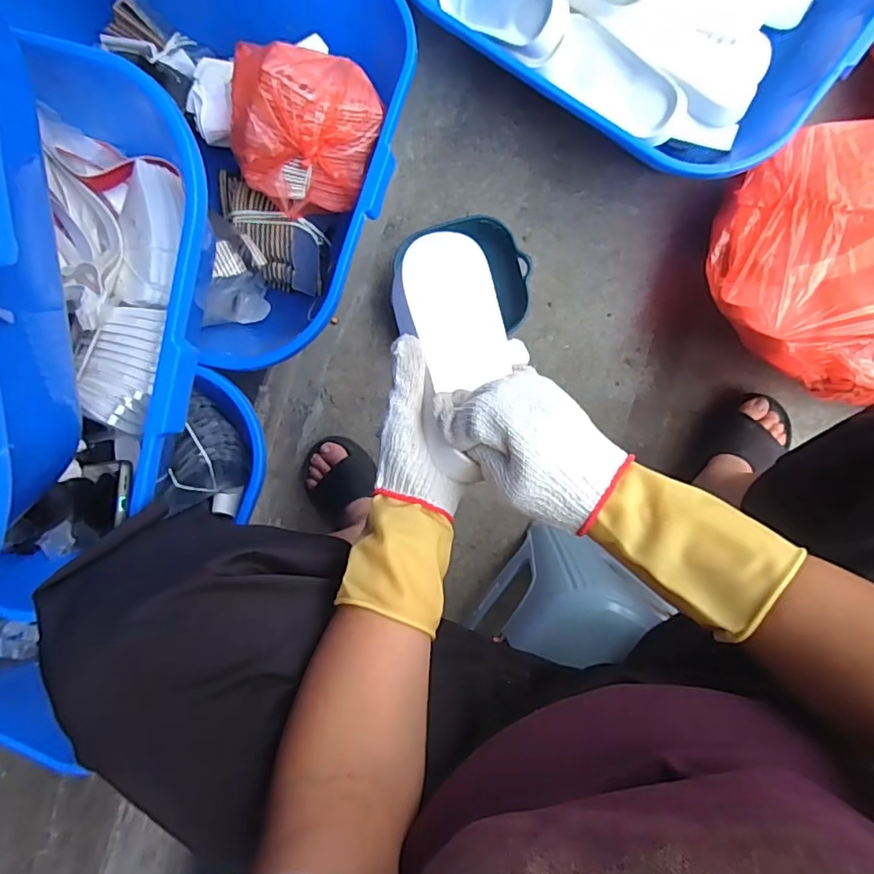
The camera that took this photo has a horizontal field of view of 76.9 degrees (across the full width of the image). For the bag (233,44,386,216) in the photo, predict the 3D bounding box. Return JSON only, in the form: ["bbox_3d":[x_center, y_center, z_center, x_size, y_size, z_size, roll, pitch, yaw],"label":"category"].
[{"bbox_3d":[-0.163,-0.386,0.671,0.180,0.102,0.175,-26,83,5],"label":"bag"}]

